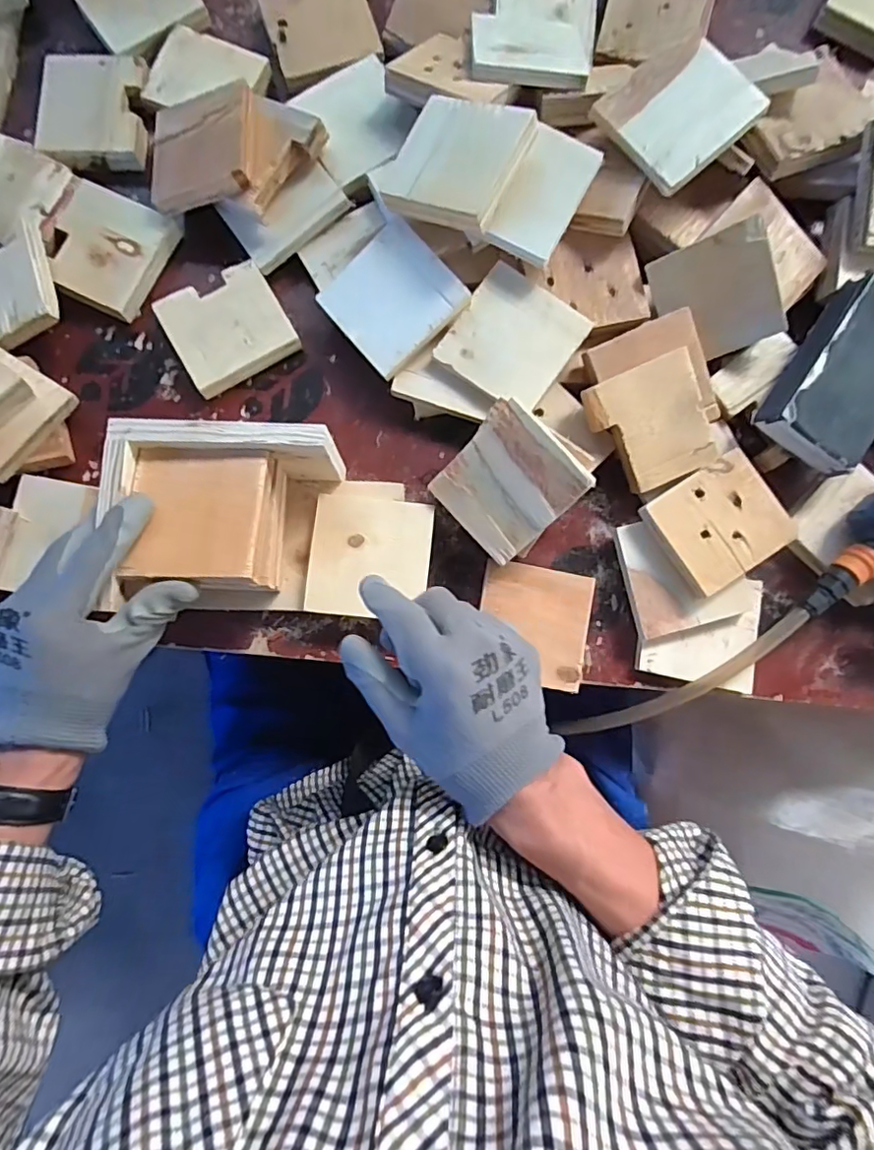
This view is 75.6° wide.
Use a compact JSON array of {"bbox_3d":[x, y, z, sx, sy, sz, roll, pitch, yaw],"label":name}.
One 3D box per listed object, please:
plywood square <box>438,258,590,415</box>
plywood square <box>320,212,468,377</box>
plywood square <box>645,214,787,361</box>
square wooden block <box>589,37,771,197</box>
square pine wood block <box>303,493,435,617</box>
[{"bbox_3d":[0.060,-0.184,0.439,0.090,0.011,0.089,35,82,3],"label":"plywood square"},{"bbox_3d":[-0.035,-0.217,0.441,0.091,0.007,0.091,-42,86,12],"label":"plywood square"},{"bbox_3d":[0.217,-0.216,0.438,0.081,0.011,0.086,-17,115,26],"label":"plywood square"},{"bbox_3d":[0.181,-0.348,0.423,0.091,0.012,0.092,-39,83,6],"label":"square wooden block"},{"bbox_3d":[-0.050,-0.013,0.427,0.089,0.008,0.089,6,85,-1],"label":"square pine wood block"}]

